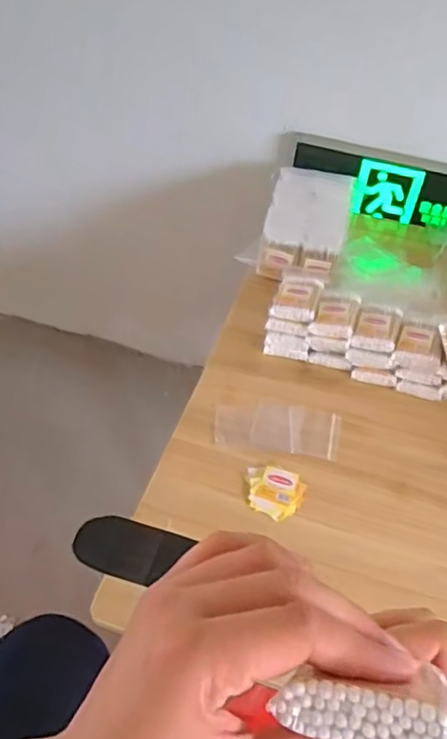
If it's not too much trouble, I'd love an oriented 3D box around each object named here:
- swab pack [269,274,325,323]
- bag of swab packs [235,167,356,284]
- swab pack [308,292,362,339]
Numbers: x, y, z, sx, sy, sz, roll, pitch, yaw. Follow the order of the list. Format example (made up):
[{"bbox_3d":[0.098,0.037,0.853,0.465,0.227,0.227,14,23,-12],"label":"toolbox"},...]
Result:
[{"bbox_3d":[0.100,-0.102,0.810,0.057,0.026,0.086,15,48,10],"label":"swab pack"},{"bbox_3d":[0.127,-0.229,0.940,0.130,0.058,0.237,13,47,8],"label":"bag of swab packs"},{"bbox_3d":[0.146,-0.071,0.789,0.050,0.021,0.067,17,48,12],"label":"swab pack"}]

